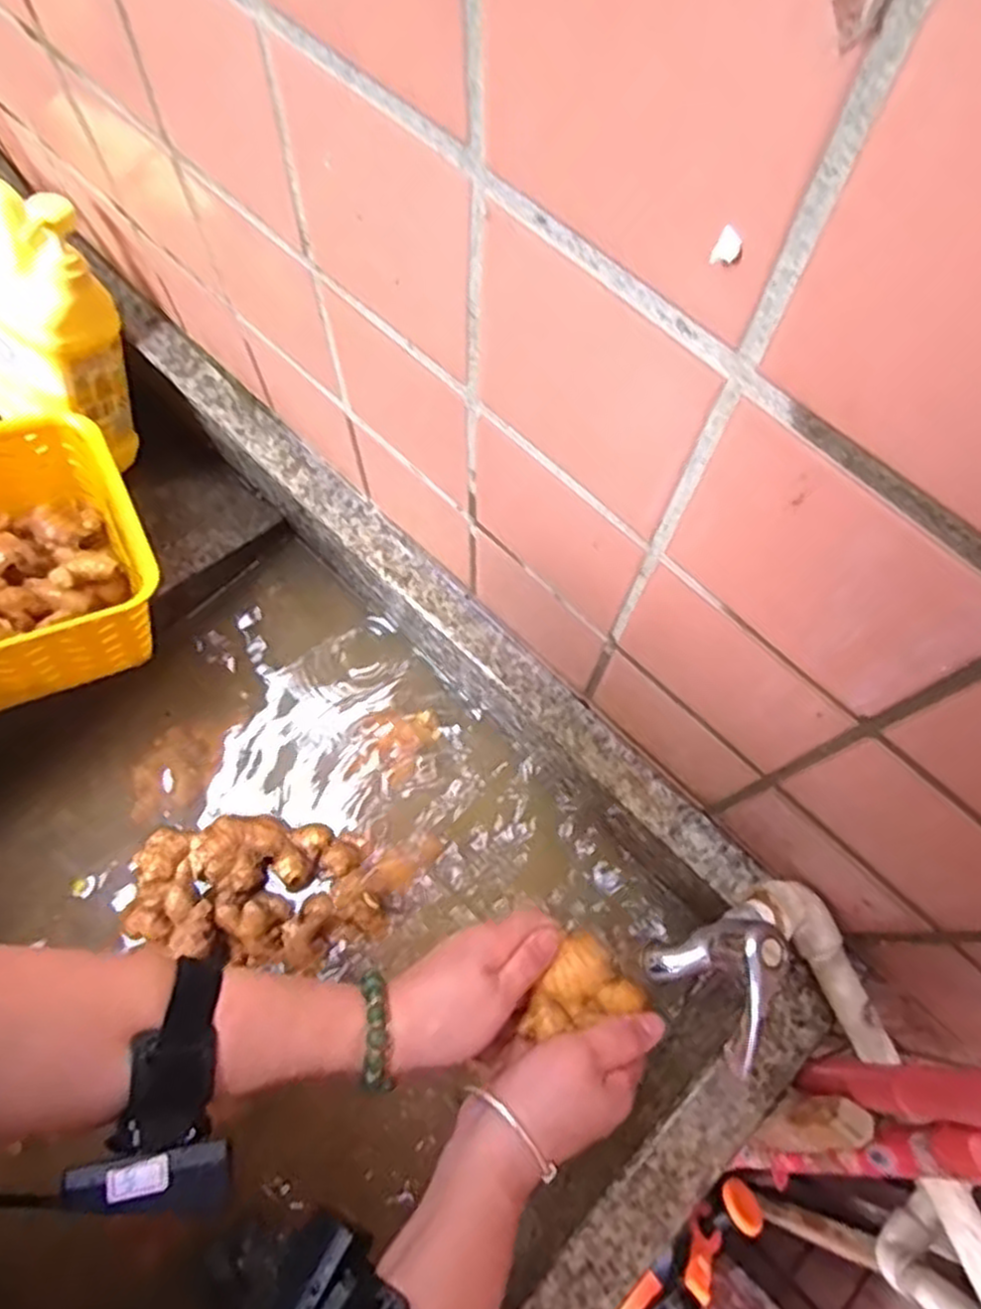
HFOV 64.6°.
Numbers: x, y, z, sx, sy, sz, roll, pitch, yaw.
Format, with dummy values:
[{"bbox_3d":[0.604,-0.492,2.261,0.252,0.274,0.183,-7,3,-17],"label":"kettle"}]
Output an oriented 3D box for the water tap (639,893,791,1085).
[{"bbox_3d":[0.125,0.157,0.390,0.072,0.050,0.058,-36,75,-13],"label":"water tap"}]

